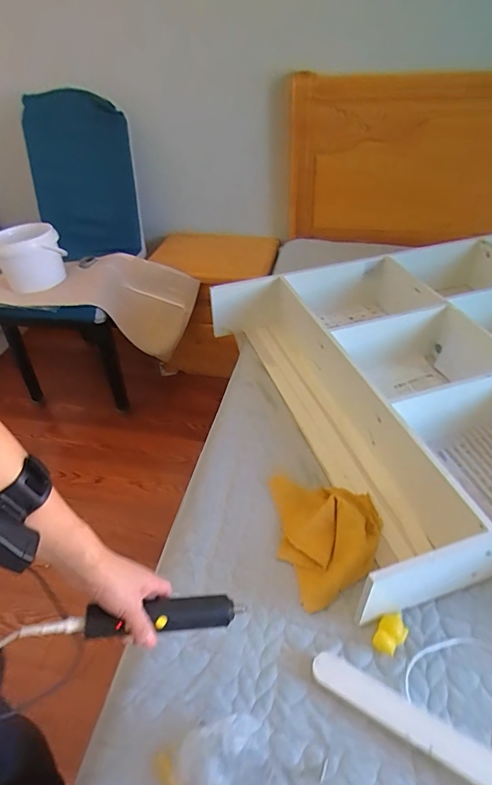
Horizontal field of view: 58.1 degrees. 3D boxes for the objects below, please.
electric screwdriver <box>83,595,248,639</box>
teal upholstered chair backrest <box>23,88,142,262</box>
[{"bbox_3d":[-0.088,0.248,0.495,0.172,0.026,0.029,4,35,-19],"label":"electric screwdriver"},{"bbox_3d":[-0.575,-0.735,1.543,0.414,0.507,0.052,9,29,17],"label":"teal upholstered chair backrest"}]

